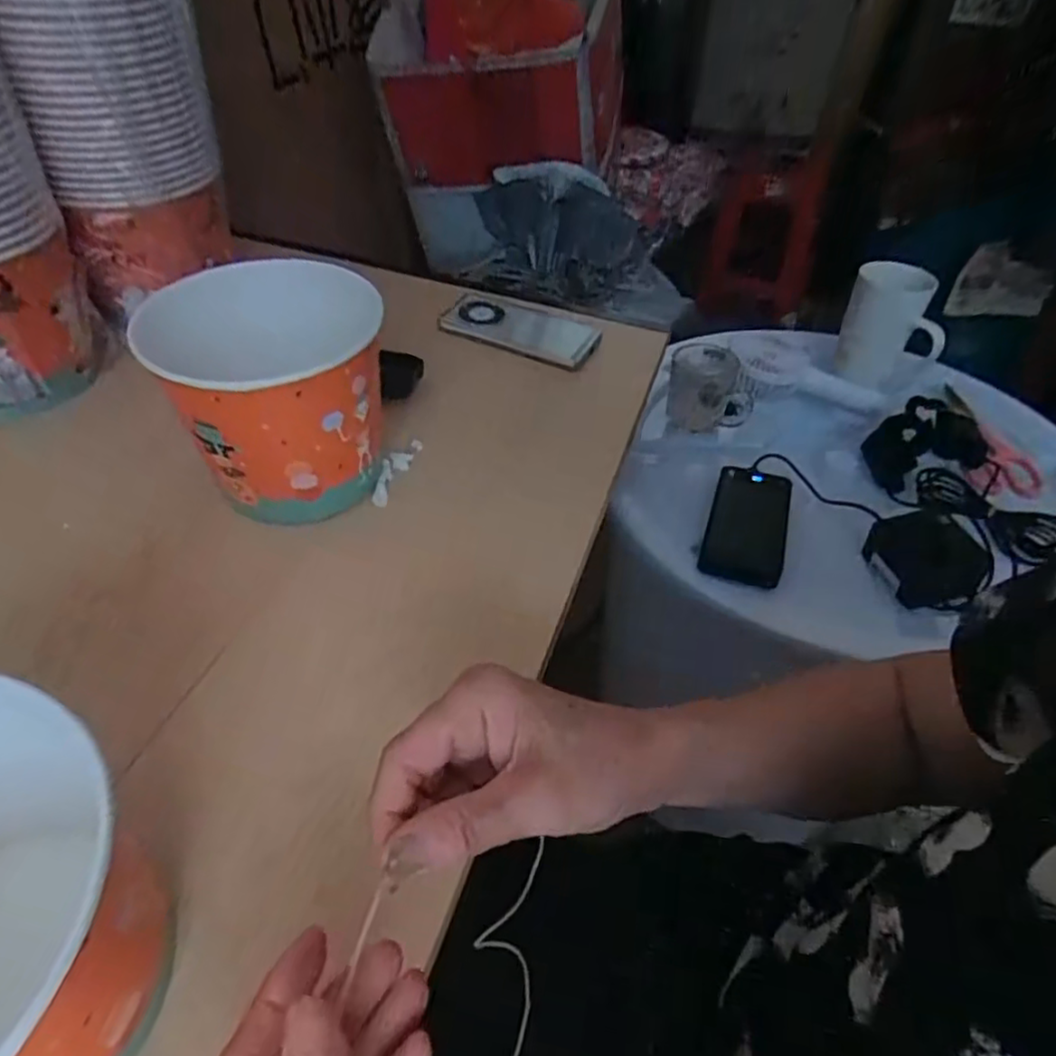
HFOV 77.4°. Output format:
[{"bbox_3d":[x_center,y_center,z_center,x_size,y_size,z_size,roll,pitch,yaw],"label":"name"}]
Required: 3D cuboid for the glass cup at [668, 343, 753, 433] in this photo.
[{"bbox_3d":[0.217,-0.167,0.774,0.099,0.068,0.091,1,45,-1],"label":"glass cup"}]

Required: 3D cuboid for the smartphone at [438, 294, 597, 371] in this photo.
[{"bbox_3d":[-0.007,-0.213,0.705,0.156,0.010,0.080,22,53,8],"label":"smartphone"}]

